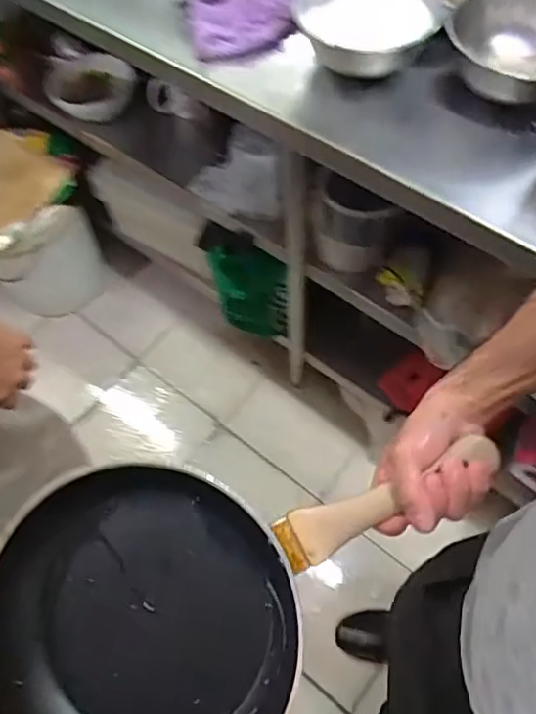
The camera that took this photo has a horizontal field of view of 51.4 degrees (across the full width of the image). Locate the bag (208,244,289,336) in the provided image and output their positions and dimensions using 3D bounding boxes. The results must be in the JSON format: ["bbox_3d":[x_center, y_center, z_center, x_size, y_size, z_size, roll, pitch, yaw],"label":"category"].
[{"bbox_3d":[-0.037,-0.144,1.241,0.171,0.271,0.068,6,63,4],"label":"bag"}]

